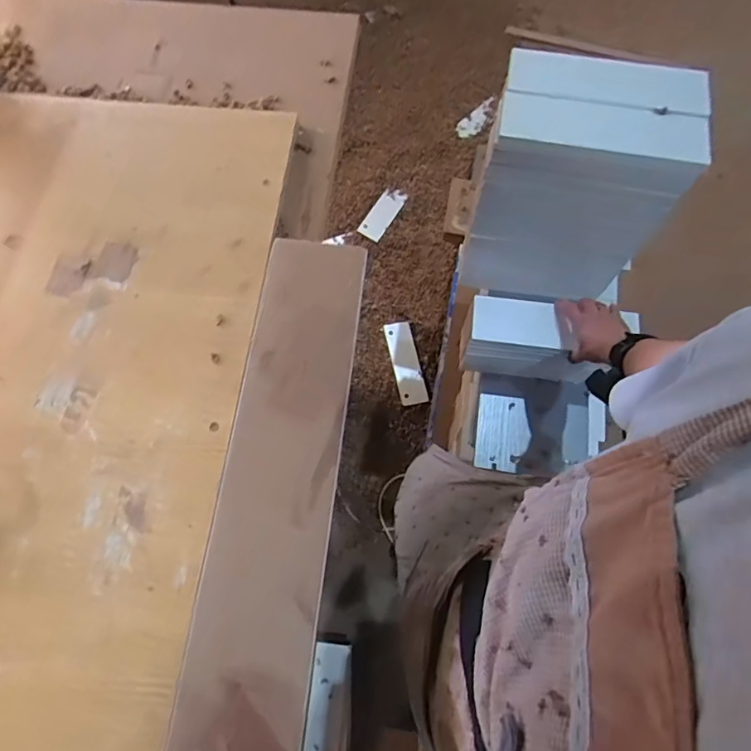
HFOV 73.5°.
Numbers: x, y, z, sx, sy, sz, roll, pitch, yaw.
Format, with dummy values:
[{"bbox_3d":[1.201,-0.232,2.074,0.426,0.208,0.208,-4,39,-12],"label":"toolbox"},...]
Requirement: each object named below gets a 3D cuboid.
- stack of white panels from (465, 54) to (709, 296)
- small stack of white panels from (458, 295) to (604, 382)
[{"bbox_3d":[0.313,-0.299,0.844,0.277,0.369,0.166,10,71,5],"label":"stack of white panels"},{"bbox_3d":[0.277,-0.060,0.896,0.228,0.143,0.087,9,71,4],"label":"small stack of white panels"}]

